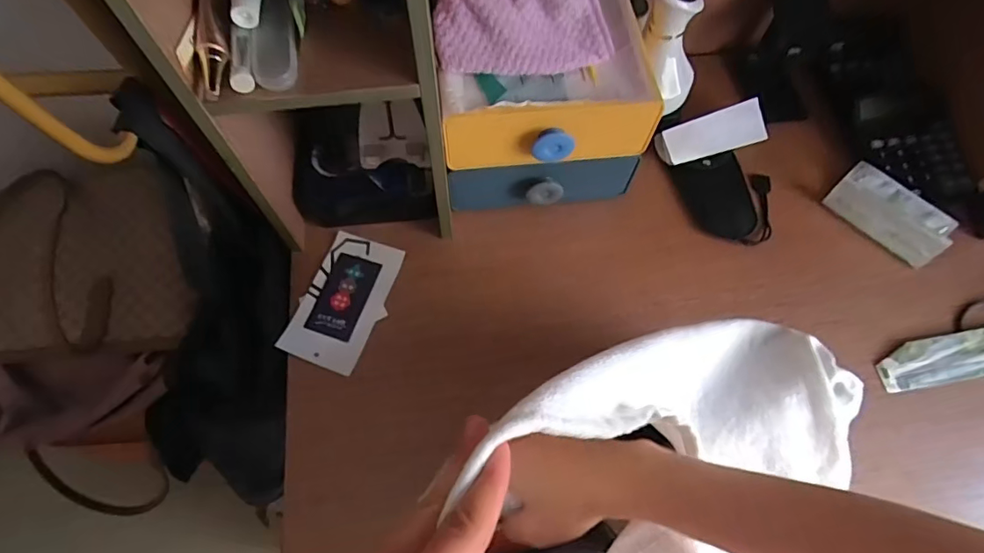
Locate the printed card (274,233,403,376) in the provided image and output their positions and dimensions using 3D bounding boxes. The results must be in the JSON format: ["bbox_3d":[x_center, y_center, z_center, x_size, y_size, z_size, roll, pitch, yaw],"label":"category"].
[{"bbox_3d":[-0.151,0.024,0.535,0.078,0.007,0.136,20,69,5],"label":"printed card"}]

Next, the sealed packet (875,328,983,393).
[{"bbox_3d":[0.482,0.073,0.512,0.203,0.010,0.044,-9,66,-5],"label":"sealed packet"}]

